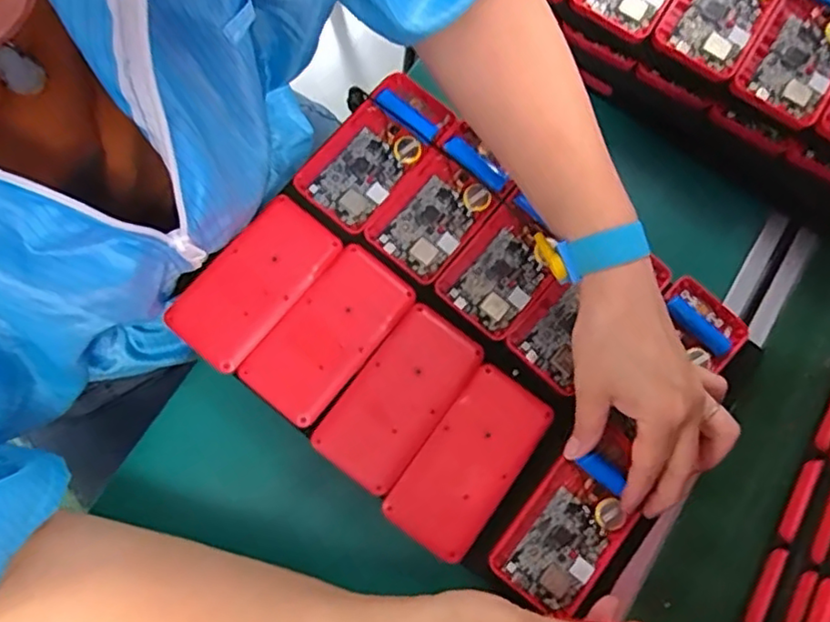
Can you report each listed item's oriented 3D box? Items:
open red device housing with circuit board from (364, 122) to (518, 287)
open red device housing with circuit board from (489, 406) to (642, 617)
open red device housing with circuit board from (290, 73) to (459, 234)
[{"bbox_3d":[0.020,-0.079,0.447,0.062,0.018,0.113,39,79,4],"label":"open red device housing with circuit board"},{"bbox_3d":[0.110,0.134,0.411,0.064,0.013,0.128,38,79,7],"label":"open red device housing with circuit board"},{"bbox_3d":[-0.030,-0.119,0.455,0.064,0.012,0.120,40,79,5],"label":"open red device housing with circuit board"}]

